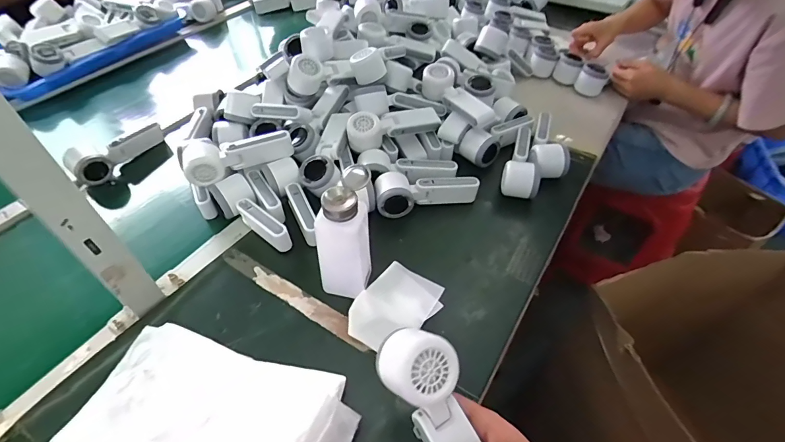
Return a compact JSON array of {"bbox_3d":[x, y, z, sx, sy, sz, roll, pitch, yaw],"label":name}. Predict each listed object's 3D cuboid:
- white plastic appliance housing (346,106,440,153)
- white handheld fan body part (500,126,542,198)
[{"bbox_3d":[0.001,-0.169,0.698,0.164,0.043,0.057,-20,51,-18],"label":"white plastic appliance housing"},{"bbox_3d":[0.229,-0.112,0.709,0.061,0.051,0.156,11,49,9],"label":"white handheld fan body part"}]

